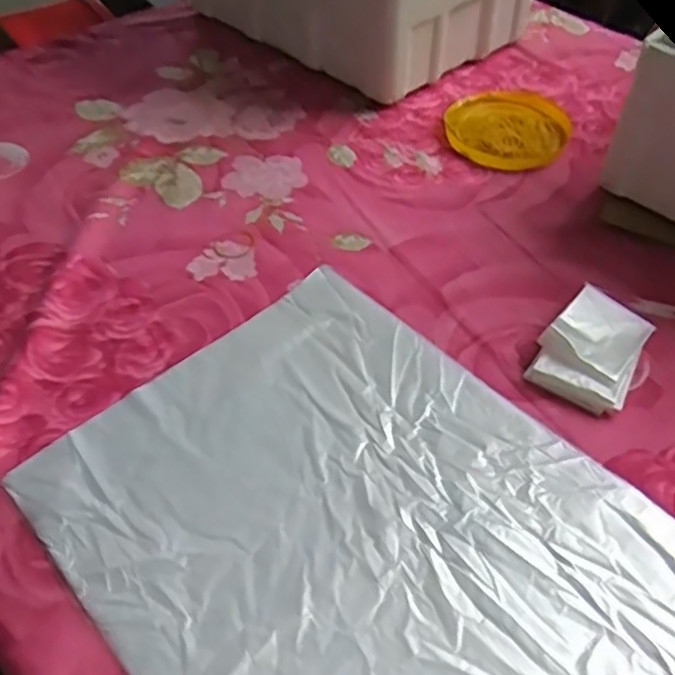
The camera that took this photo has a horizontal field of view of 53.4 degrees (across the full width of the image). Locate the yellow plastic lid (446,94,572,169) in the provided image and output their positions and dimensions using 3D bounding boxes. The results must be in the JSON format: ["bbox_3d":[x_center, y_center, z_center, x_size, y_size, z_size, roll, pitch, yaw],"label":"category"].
[{"bbox_3d":[0.189,-0.234,0.747,0.134,0.014,0.140,-1,50,1],"label":"yellow plastic lid"}]

